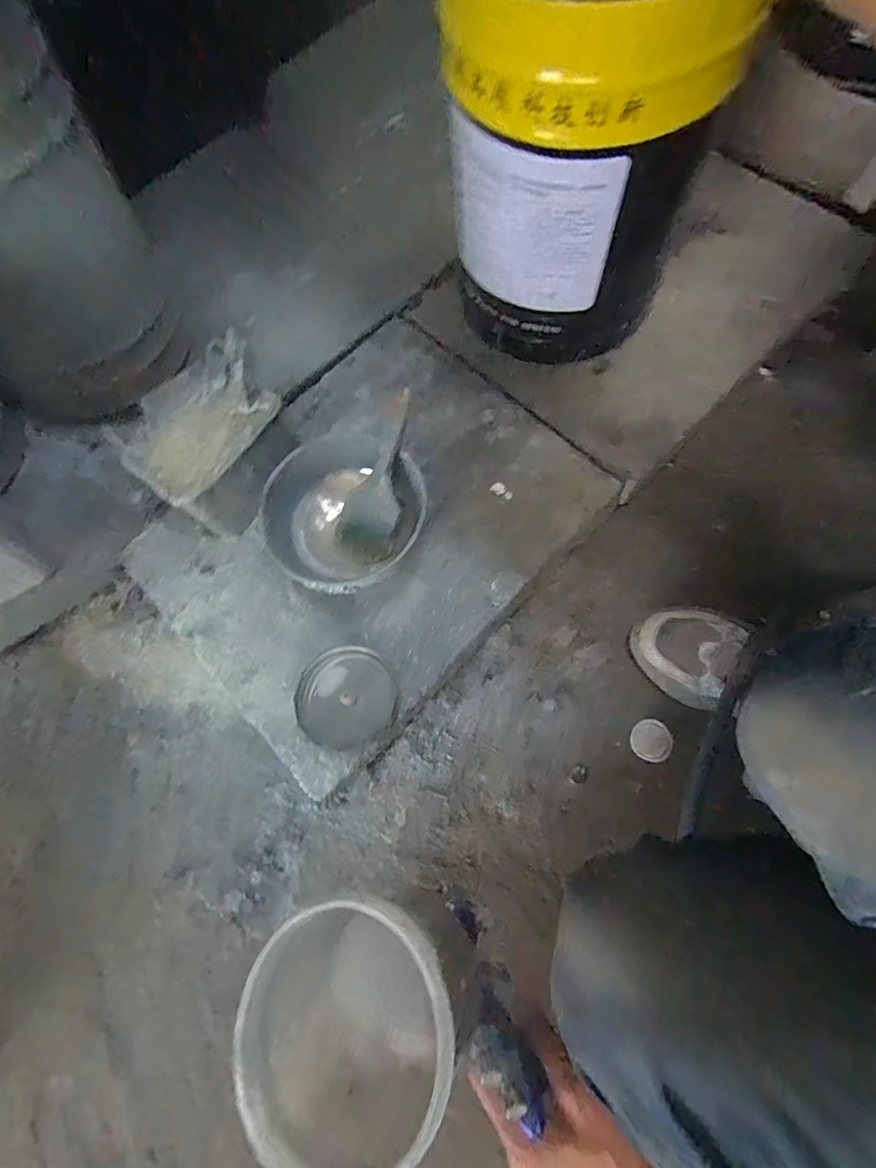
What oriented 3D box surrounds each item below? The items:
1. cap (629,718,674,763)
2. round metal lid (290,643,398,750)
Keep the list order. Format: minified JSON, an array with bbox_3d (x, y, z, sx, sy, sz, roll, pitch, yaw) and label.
[{"bbox_3d":[0.237,0.174,0.536,0.042,0.015,0.041,-1,71,1],"label":"cap"},{"bbox_3d":[-0.093,0.115,0.495,0.098,0.025,0.100,-1,72,2],"label":"round metal lid"}]

